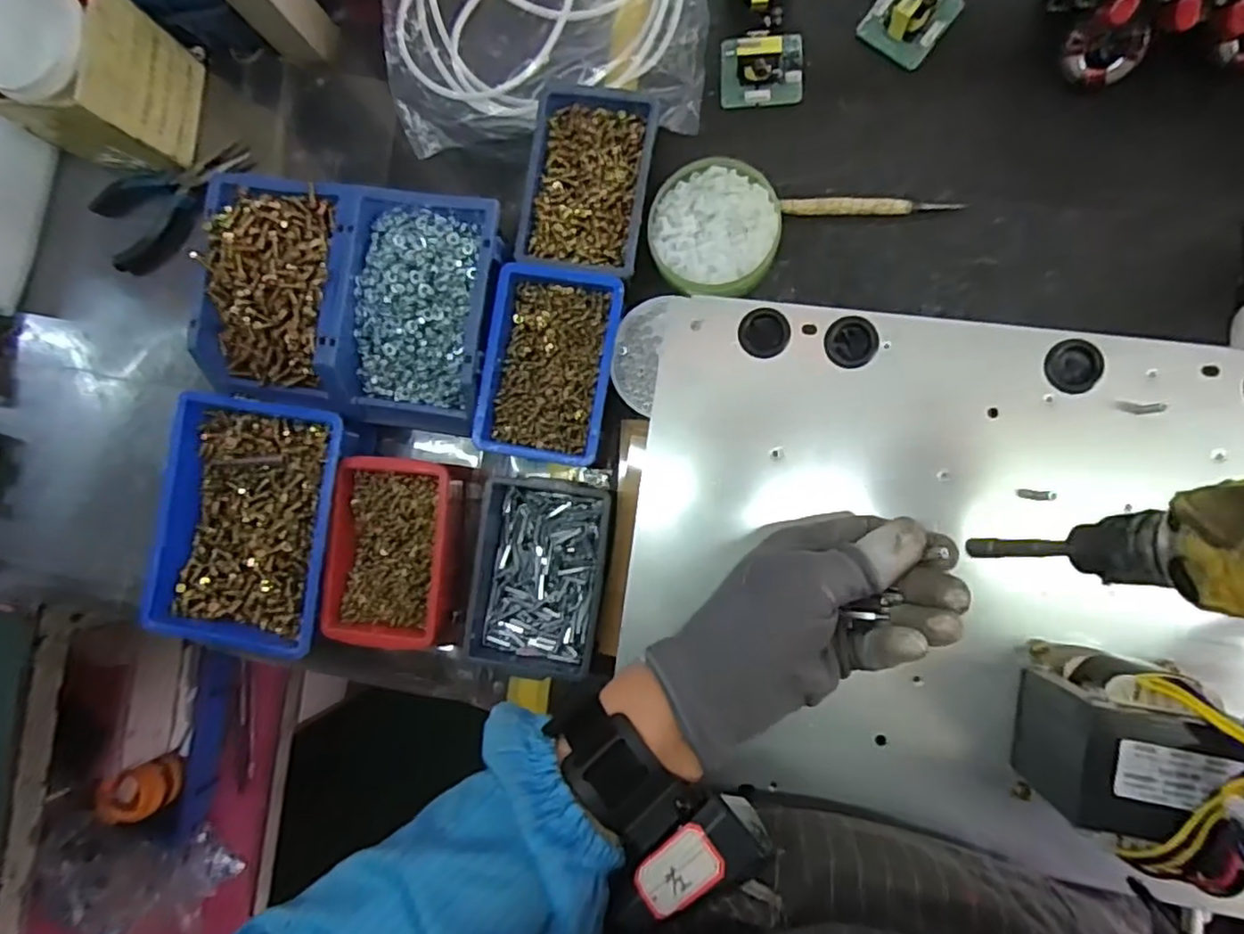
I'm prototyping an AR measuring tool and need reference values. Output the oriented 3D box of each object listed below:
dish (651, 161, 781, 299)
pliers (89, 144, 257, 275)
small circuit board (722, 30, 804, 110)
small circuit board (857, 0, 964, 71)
[{"bbox_3d":[0.073,-0.186,0.524,0.097,0.038,0.101,0,89,8],"label":"dish"},{"bbox_3d":[-0.427,-0.246,0.616,0.171,0.031,0.094,-17,87,8],"label":"pliers"},{"bbox_3d":[0.112,-0.320,0.525,0.065,0.031,0.049,-1,89,8],"label":"small circuit board"},{"bbox_3d":[0.229,-0.360,0.507,0.059,0.037,0.072,40,95,7],"label":"small circuit board"}]

